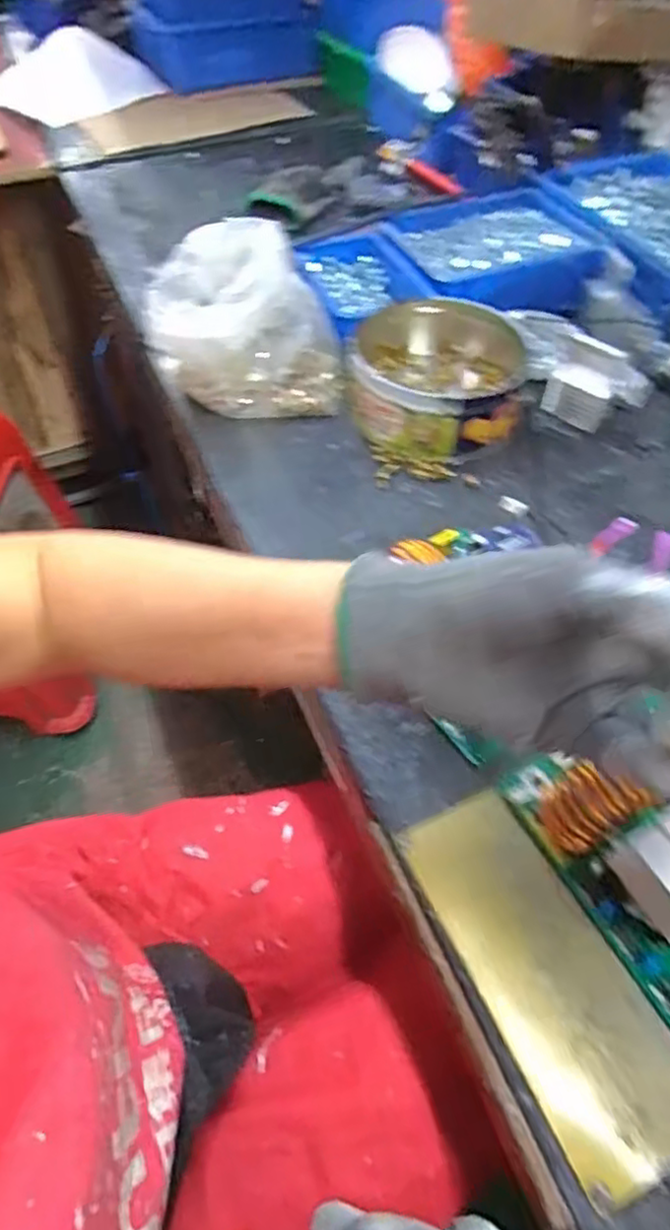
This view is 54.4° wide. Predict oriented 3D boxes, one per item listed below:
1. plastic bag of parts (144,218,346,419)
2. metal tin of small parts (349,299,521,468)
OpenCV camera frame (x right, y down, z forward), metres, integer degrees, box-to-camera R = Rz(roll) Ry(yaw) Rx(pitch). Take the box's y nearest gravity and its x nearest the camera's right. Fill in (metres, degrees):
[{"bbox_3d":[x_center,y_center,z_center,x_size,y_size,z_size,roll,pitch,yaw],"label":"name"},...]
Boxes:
[{"bbox_3d":[-0.082,-0.266,0.584,0.160,0.104,0.164,-9,54,-6],"label":"plastic bag of parts"},{"bbox_3d":[0.086,-0.204,0.563,0.140,0.055,0.150,0,54,1],"label":"metal tin of small parts"}]

